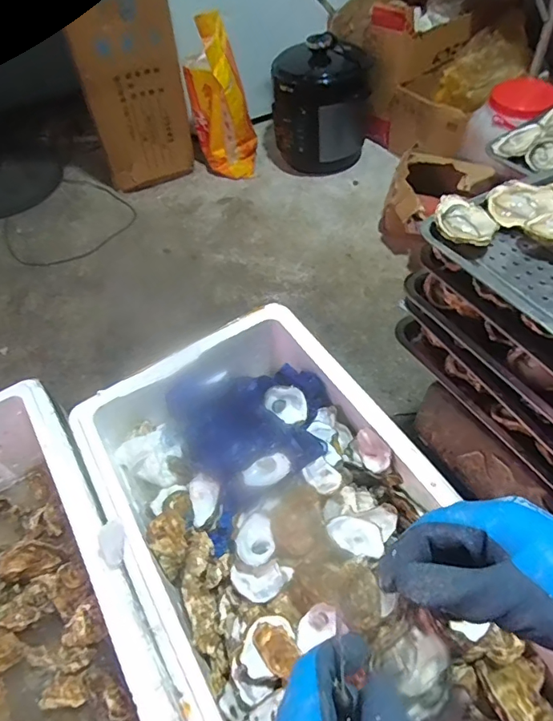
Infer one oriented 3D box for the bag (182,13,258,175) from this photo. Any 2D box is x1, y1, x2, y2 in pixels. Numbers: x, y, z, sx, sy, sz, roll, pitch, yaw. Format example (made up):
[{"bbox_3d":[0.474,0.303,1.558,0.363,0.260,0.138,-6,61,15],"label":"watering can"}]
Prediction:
[{"bbox_3d":[-0.156,-0.741,1.405,0.178,0.395,0.160,-11,53,-4],"label":"bag"}]

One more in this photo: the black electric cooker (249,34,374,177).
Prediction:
[{"bbox_3d":[0.134,-0.745,1.445,0.238,0.336,0.249,26,59,22],"label":"black electric cooker"}]

